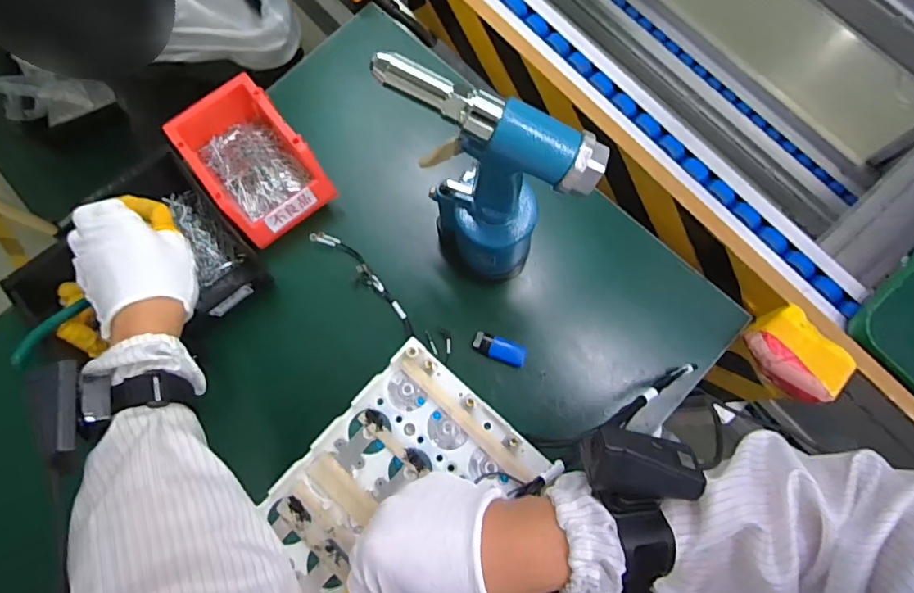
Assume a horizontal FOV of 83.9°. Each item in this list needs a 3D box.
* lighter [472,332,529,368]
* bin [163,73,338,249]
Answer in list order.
[{"bbox_3d":[0.046,0.056,0.544,0.058,0.011,0.024,22,78,6],"label":"lighter"},{"bbox_3d":[-0.227,-0.147,0.573,0.112,0.079,0.164,-38,75,-10],"label":"bin"}]

